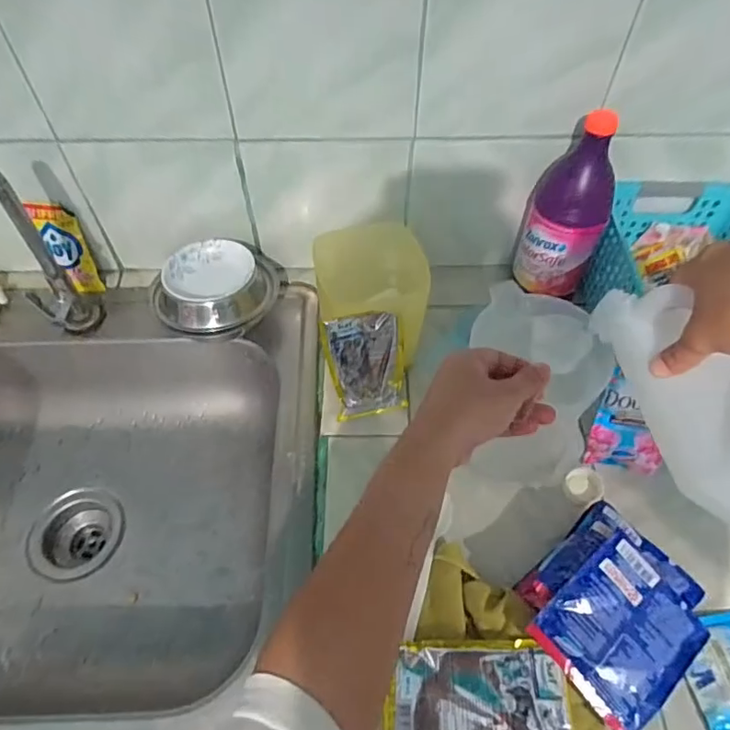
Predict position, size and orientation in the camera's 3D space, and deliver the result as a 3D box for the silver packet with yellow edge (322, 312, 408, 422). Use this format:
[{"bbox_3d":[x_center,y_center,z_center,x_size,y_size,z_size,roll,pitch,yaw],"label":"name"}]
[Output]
[{"bbox_3d":[0.003,0.002,0.567,0.082,0.134,0.015,-15,39,-10],"label":"silver packet with yellow edge"}]

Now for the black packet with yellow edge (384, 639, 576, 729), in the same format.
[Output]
[{"bbox_3d":[0.094,0.276,0.439,0.145,0.015,0.079,-5,62,13],"label":"black packet with yellow edge"}]

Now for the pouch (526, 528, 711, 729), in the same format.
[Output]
[{"bbox_3d":[0.222,0.226,0.448,0.127,0.013,0.116,-37,80,-18],"label":"pouch"}]

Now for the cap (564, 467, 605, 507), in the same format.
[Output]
[{"bbox_3d":[0.233,0.128,0.559,0.045,0.011,0.040,-22,57,-15],"label":"cap"}]

